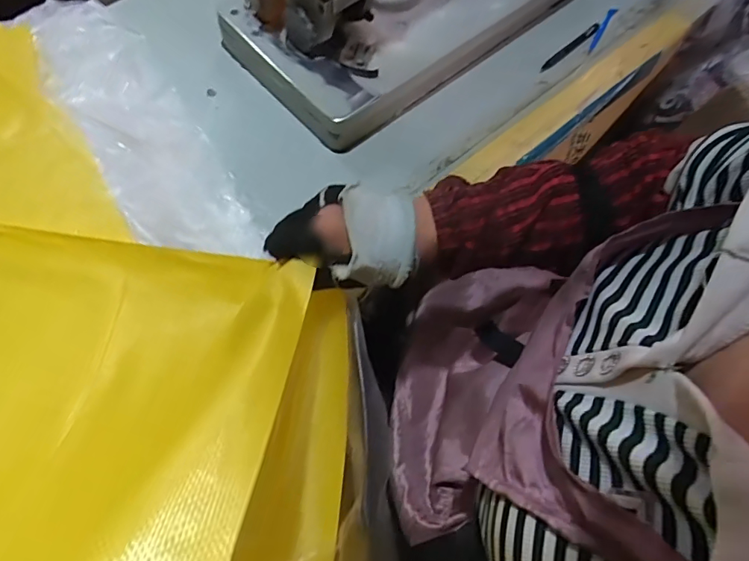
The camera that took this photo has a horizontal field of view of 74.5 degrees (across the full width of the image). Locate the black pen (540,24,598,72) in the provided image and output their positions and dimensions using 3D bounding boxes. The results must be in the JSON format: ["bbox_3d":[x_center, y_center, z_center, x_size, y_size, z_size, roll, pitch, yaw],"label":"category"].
[{"bbox_3d":[0.271,-0.322,0.677,0.129,0.011,0.013,-42,74,-18],"label":"black pen"}]

